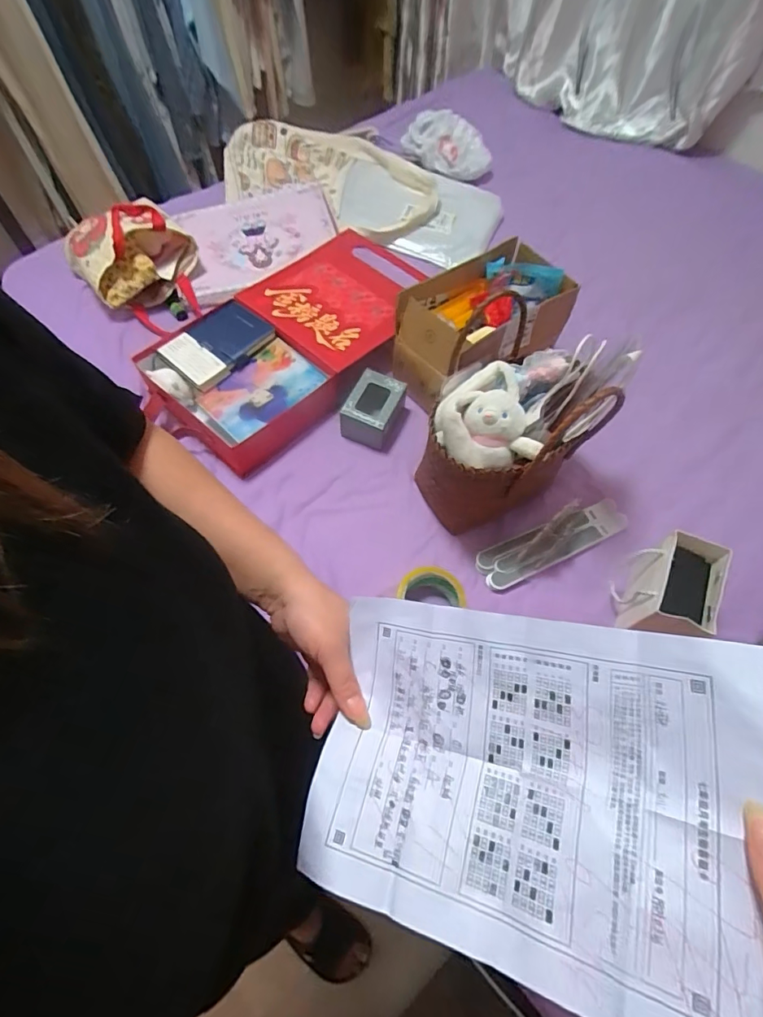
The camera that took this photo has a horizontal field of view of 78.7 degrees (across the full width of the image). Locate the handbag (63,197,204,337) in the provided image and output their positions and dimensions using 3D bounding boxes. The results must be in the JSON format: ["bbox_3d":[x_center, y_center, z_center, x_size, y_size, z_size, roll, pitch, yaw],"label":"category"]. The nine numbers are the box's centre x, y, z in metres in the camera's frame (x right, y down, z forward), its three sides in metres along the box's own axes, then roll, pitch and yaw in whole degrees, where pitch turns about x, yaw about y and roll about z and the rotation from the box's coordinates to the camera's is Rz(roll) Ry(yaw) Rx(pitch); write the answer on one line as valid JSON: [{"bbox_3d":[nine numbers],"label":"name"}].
[{"bbox_3d":[-0.490,-0.503,0.934,0.243,0.140,0.206,39,68,17],"label":"handbag"}]

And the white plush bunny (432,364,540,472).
[{"bbox_3d":[0.135,-0.120,0.615,0.127,0.066,0.132,2,62,-1],"label":"white plush bunny"}]

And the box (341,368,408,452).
[{"bbox_3d":[-0.014,-0.173,0.827,0.085,0.076,0.119,20,63,8],"label":"box"}]

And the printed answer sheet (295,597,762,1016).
[{"bbox_3d":[0.078,0.162,0.286,0.254,0.030,0.184,2,67,31],"label":"printed answer sheet"}]

